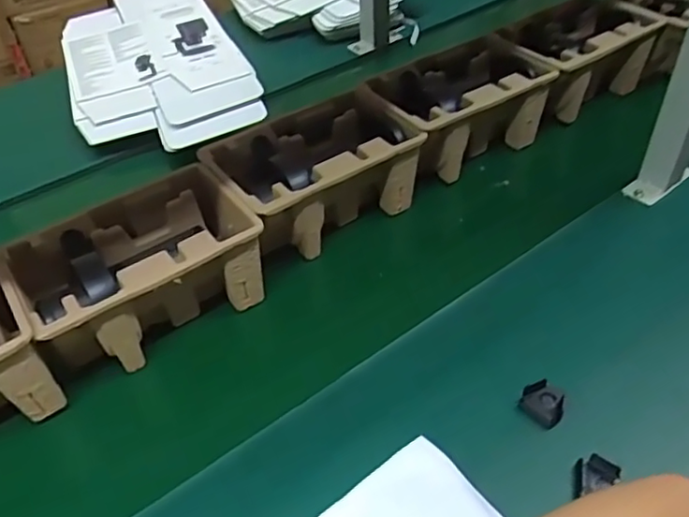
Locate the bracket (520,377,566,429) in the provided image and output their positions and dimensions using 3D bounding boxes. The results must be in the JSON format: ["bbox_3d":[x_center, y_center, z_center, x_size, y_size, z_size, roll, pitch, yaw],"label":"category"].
[{"bbox_3d":[0.177,0.126,0.539,0.033,0.016,0.039,-23,46,-23],"label":"bracket"}]

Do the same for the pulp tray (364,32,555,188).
[{"bbox_3d":[0.145,-0.194,0.808,0.222,0.100,0.142,-25,46,-24],"label":"pulp tray"}]

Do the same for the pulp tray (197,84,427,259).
[{"bbox_3d":[-0.036,-0.096,0.722,0.222,0.104,0.151,-29,48,-28],"label":"pulp tray"}]

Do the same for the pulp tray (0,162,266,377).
[{"bbox_3d":[-0.207,0.016,0.626,0.223,0.102,0.145,-27,47,-26],"label":"pulp tray"}]

